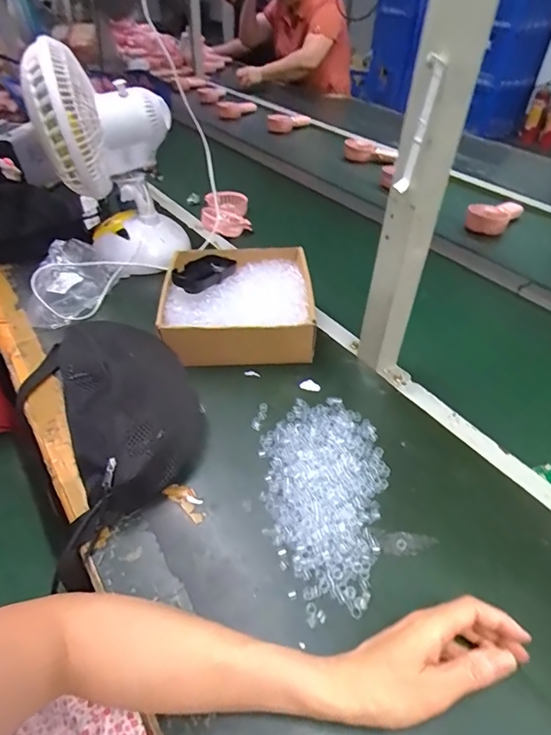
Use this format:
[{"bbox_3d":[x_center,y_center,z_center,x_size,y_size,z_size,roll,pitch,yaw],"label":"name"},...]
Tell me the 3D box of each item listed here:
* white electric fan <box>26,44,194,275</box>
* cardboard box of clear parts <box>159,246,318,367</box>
[{"bbox_3d":[-0.271,-0.334,0.739,0.203,0.299,0.182,-18,45,-19],"label":"white electric fan"},{"bbox_3d":[-0.054,-0.098,0.650,0.204,0.088,0.201,-3,42,-3],"label":"cardboard box of clear parts"}]

